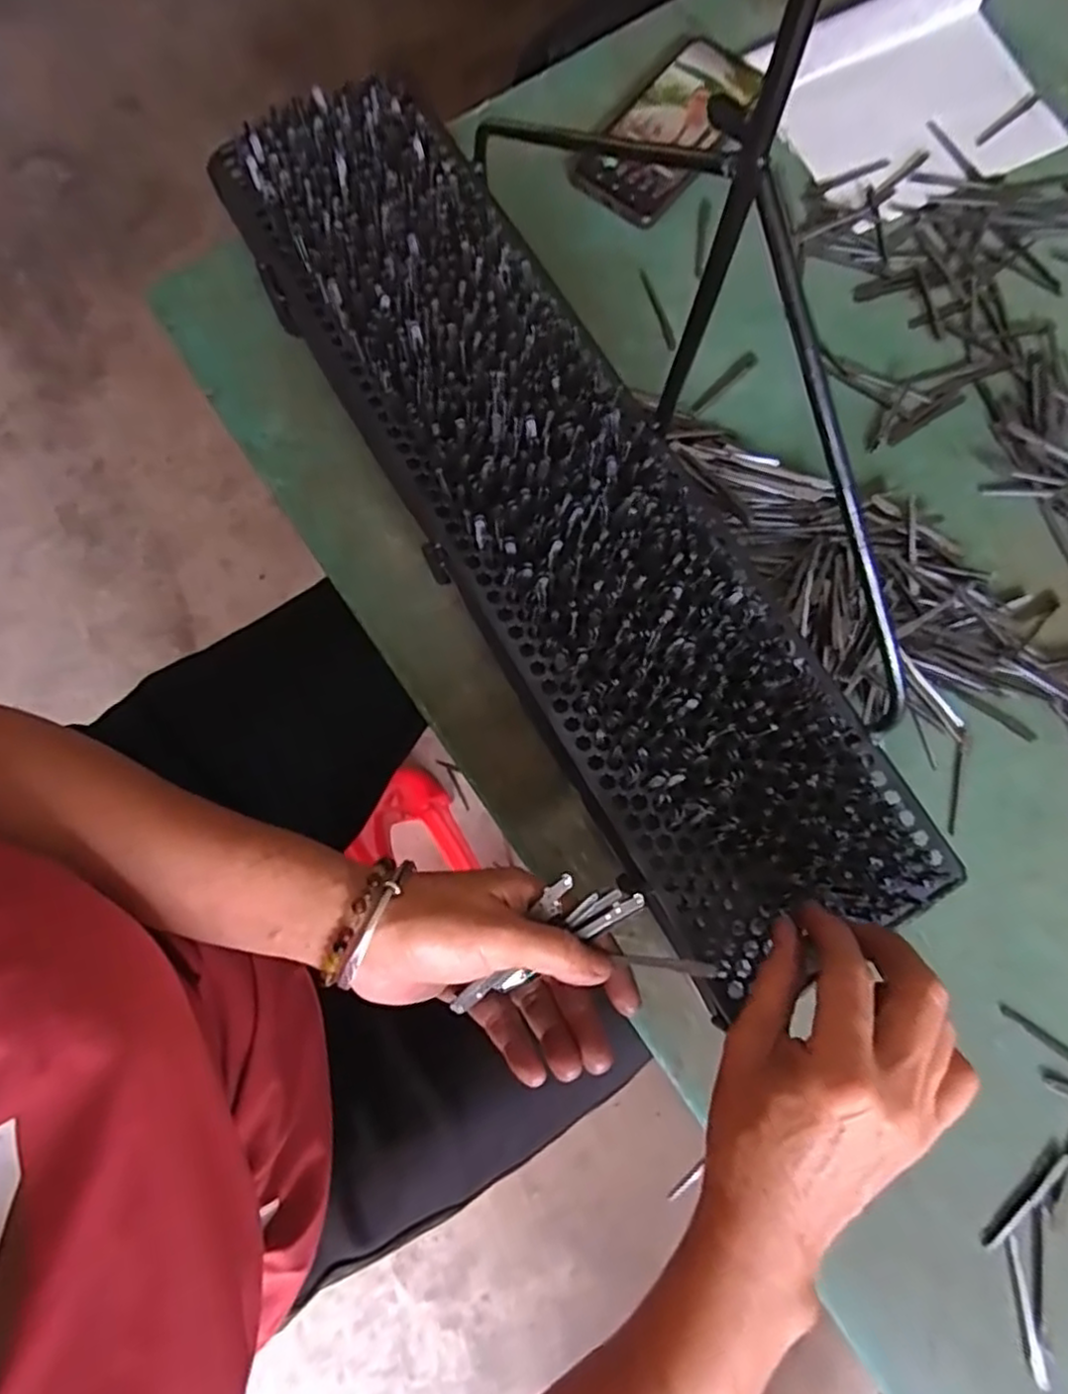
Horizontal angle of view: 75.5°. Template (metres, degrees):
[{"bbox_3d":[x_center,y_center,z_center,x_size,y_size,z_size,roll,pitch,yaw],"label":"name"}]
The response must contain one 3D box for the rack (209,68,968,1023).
[{"bbox_3d":[0.003,-0.117,0.388,0.138,0.039,0.563,-31,81,-7],"label":"rack"}]

